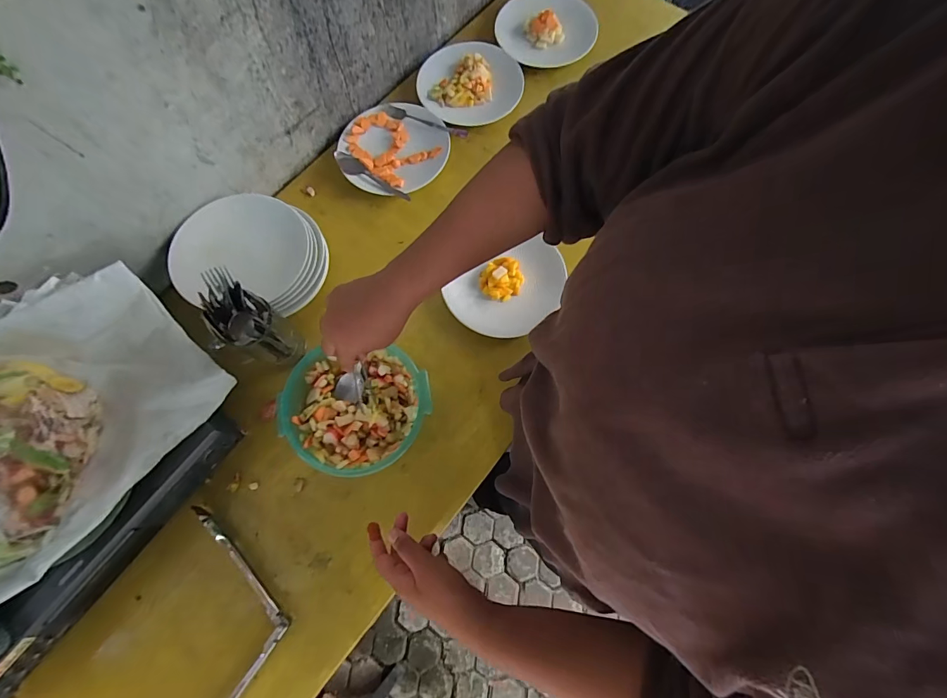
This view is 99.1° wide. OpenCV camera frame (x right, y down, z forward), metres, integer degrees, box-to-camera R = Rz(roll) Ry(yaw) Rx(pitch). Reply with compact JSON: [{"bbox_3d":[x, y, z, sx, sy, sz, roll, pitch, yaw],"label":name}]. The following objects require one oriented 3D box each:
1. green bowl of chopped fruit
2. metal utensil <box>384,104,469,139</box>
[{"bbox_3d":[-0.164,0.089,0.583,0.202,0.055,0.169,-5,75,-2],"label":"green bowl of chopped fruit"},{"bbox_3d":[-0.088,-0.425,0.753,0.165,0.009,0.022,20,75,4],"label":"metal utensil"}]

